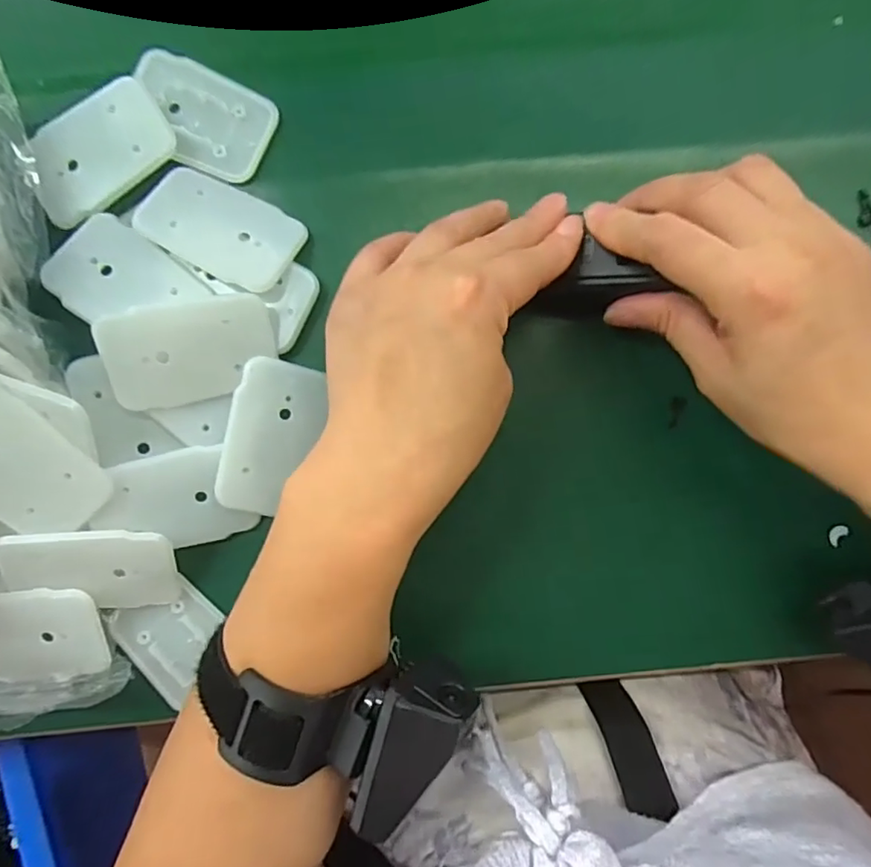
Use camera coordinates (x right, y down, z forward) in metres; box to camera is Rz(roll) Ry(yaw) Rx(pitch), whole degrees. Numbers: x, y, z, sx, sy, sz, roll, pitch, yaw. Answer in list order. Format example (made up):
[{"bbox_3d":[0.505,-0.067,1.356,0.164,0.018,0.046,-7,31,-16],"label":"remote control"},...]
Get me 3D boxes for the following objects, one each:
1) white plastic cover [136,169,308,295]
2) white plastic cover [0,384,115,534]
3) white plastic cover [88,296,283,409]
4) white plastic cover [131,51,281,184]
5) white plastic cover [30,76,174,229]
[{"bbox_3d":[-0.096,-0.092,0.253,0.066,0.011,0.040,29,88,0],"label":"white plastic cover"},{"bbox_3d":[-0.168,0.013,0.226,0.043,0.004,0.066,-40,111,-2],"label":"white plastic cover"},{"bbox_3d":[-0.106,-0.036,0.247,0.068,0.008,0.042,-13,116,-17],"label":"white plastic cover"},{"bbox_3d":[-0.107,-0.143,0.257,0.061,0.009,0.042,24,88,0],"label":"white plastic cover"},{"bbox_3d":[-0.149,-0.124,0.250,0.065,0.011,0.036,-38,89,-2],"label":"white plastic cover"}]

